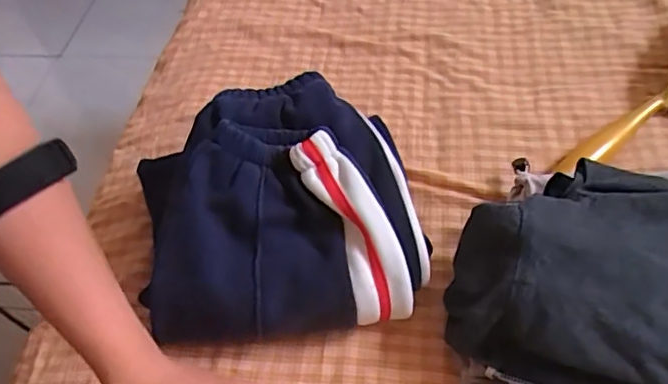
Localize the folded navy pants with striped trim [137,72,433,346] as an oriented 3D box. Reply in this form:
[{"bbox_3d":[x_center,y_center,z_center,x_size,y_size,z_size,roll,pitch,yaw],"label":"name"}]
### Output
[{"bbox_3d":[-0.037,0.016,0.497,0.215,0.116,0.195,-4,50,3],"label":"folded navy pants with striped trim"}]

